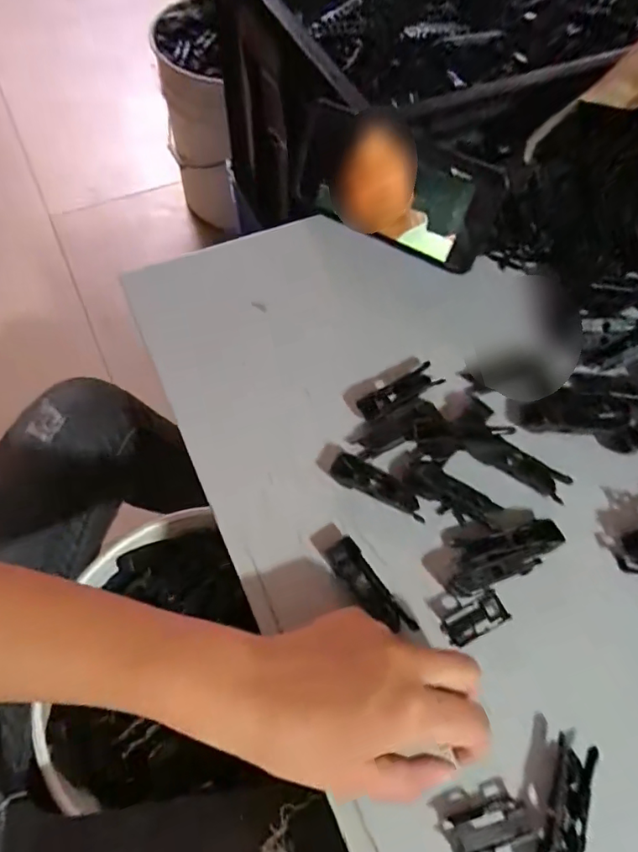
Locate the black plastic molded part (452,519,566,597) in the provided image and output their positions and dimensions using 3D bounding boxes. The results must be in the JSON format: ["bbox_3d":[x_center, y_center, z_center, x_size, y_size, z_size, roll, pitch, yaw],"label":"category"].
[{"bbox_3d":[0.114,0.078,0.317,0.071,0.020,0.029,-15,64,-11],"label":"black plastic molded part"}]

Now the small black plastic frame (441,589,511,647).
[{"bbox_3d":[0.093,0.115,0.310,0.040,0.007,0.019,-25,66,-15],"label":"small black plastic frame"}]

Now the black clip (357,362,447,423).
[{"bbox_3d":[0.058,-0.024,0.372,0.064,0.011,0.017,-28,67,-17],"label":"black clip"}]

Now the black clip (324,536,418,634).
[{"bbox_3d":[0.031,0.097,0.313,0.017,0.014,0.065,-37,72,-18],"label":"black clip"}]

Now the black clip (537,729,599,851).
[{"bbox_3d":[0.126,0.195,0.264,0.018,0.014,0.068,22,63,8],"label":"black clip"}]

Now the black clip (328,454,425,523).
[{"bbox_3d":[0.040,0.039,0.339,0.065,0.009,0.019,25,64,10],"label":"black clip"}]

